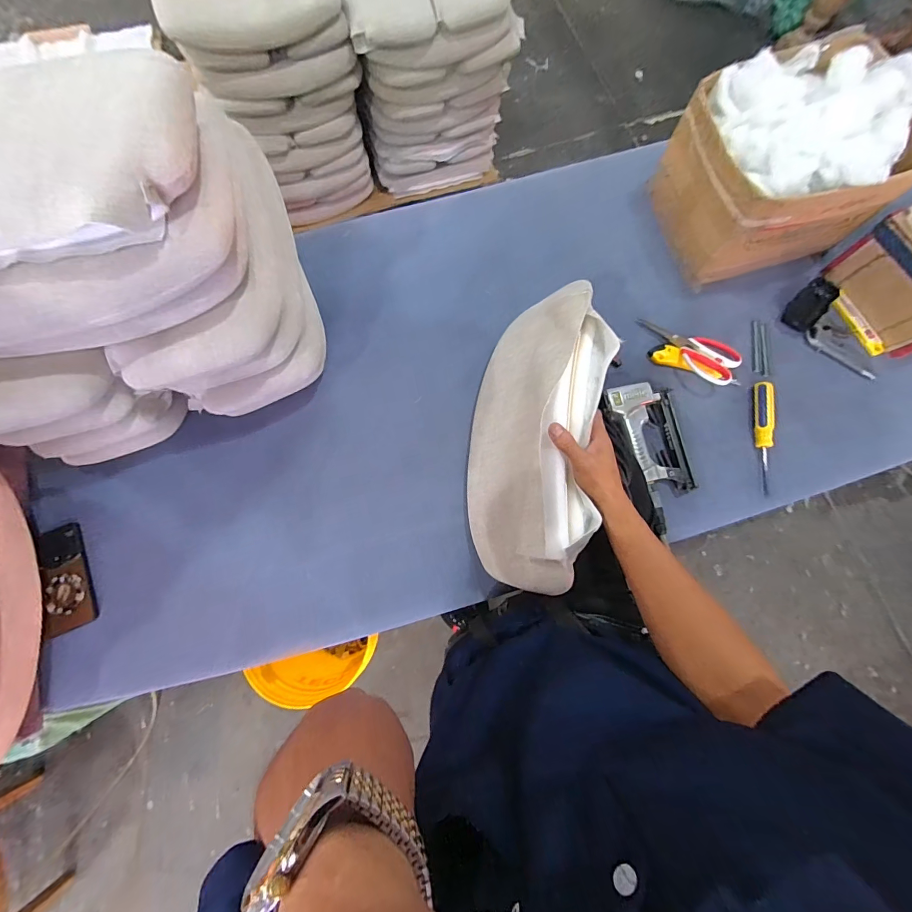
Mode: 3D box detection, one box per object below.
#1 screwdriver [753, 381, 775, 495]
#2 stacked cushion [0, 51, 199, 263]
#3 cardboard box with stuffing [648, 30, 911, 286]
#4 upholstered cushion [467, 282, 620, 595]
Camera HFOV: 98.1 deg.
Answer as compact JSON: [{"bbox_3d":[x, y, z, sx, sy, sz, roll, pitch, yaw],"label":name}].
[{"bbox_3d":[0.532,-0.036,0.681,0.027,0.029,0.192,6,78,1],"label":"screwdriver"},{"bbox_3d":[-0.469,-0.278,0.377,0.416,0.060,0.213,-8,78,-2],"label":"stacked cushion"},{"bbox_3d":[0.539,-0.490,0.653,0.306,0.220,0.264,-22,79,-5],"label":"cardboard box with stuffing"},{"bbox_3d":[0.096,-0.032,0.602,0.110,0.272,0.433,16,76,-27],"label":"upholstered cushion"}]

